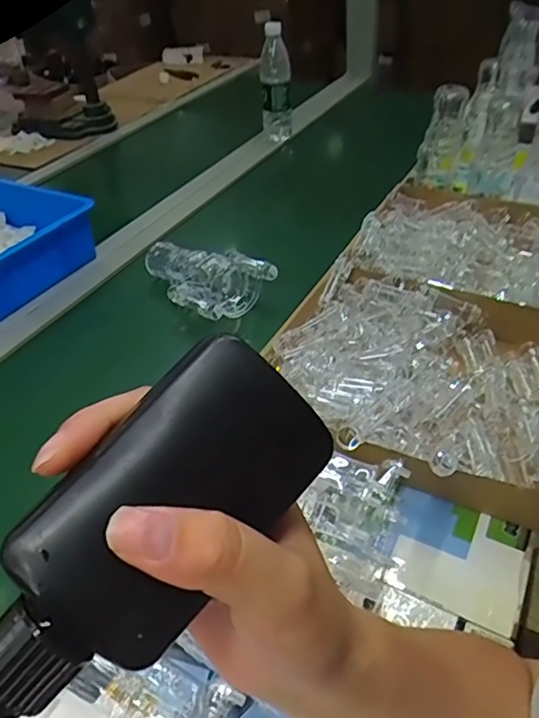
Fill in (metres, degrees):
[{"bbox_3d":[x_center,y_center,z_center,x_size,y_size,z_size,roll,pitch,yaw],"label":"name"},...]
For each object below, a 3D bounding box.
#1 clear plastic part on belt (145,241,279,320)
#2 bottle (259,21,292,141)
[{"bbox_3d":[-0.099,-0.125,0.826,0.122,0.058,0.200,-32,47,-31],"label":"clear plastic part on belt"},{"bbox_3d":[0.015,-0.612,1.307,0.068,0.244,0.059,-3,39,1],"label":"bottle"}]

